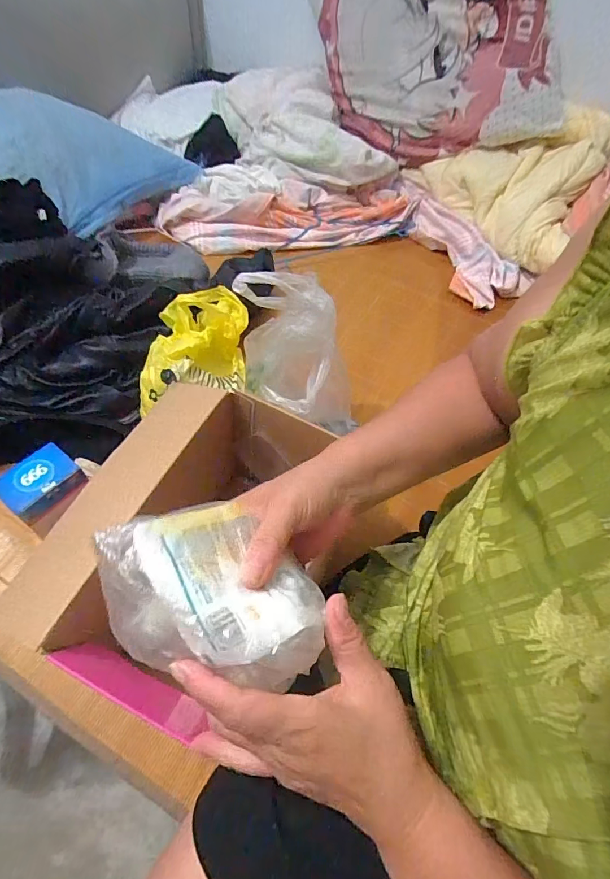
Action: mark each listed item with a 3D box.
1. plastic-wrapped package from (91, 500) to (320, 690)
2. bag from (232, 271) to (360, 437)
[{"bbox_3d":[-0.054,0.099,0.270,0.155,0.055,0.097,30,34,-3],"label":"plastic-wrapped package"},{"bbox_3d":[-0.010,-0.091,0.445,0.110,0.137,0.109,-7,53,-2],"label":"bag"}]

